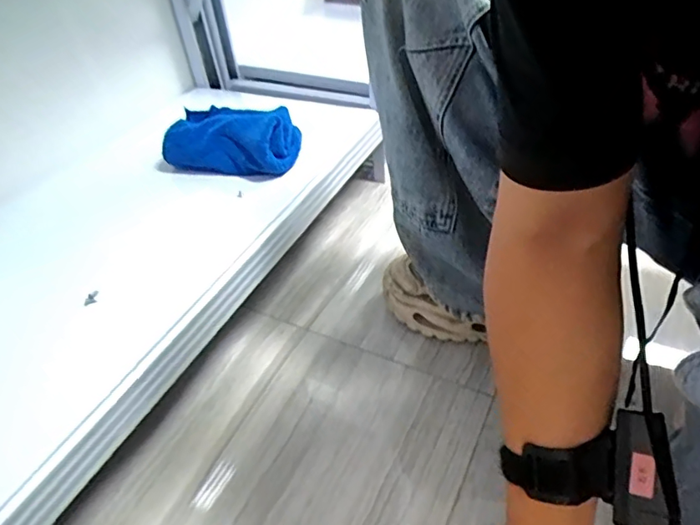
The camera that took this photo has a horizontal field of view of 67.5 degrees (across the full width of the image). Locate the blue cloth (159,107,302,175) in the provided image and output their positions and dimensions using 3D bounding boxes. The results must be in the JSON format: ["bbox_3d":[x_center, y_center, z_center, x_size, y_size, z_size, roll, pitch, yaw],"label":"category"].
[{"bbox_3d":[-0.169,-0.179,0.765,0.188,0.076,0.109,7,43,16],"label":"blue cloth"}]

